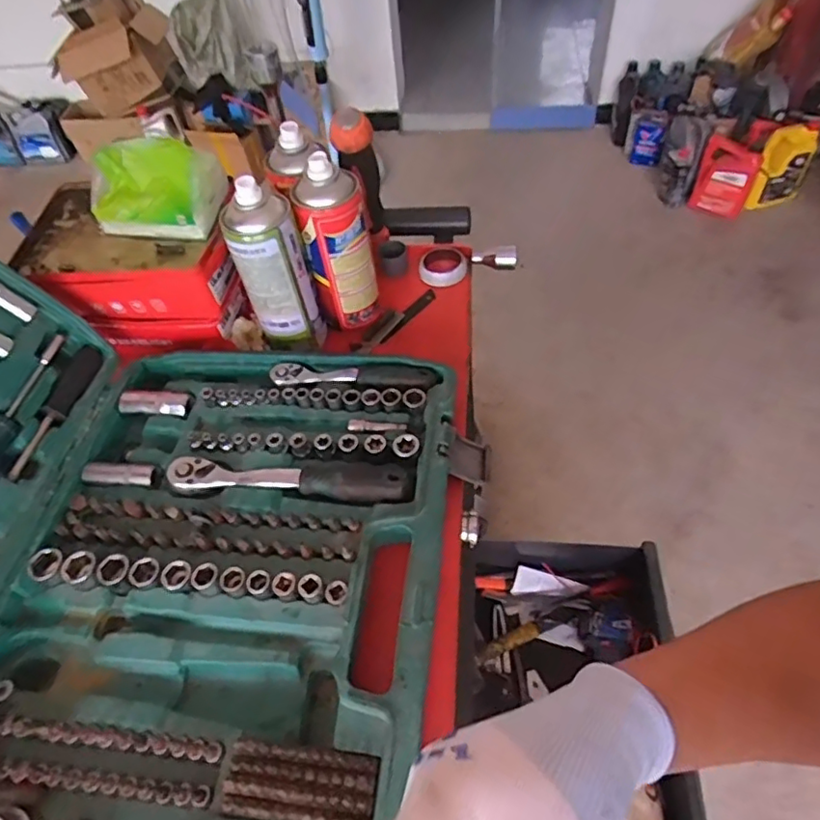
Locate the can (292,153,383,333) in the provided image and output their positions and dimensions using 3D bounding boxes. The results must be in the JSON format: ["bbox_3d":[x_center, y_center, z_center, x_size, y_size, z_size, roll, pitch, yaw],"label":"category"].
[{"bbox_3d":[-0.069,-0.160,0.578,0.061,0.164,0.054,-12,51,-3],"label":"can"}]

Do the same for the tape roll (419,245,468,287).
[{"bbox_3d":[0.038,-0.167,0.682,0.055,0.020,0.058,-1,51,5],"label":"tape roll"}]

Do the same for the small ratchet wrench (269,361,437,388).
[{"bbox_3d":[-0.053,-0.033,0.543,0.150,0.016,0.026,3,52,9],"label":"small ratchet wrench"}]

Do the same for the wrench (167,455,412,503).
[{"bbox_3d":[-0.099,0.052,0.484,0.198,0.022,0.036,1,52,7],"label":"wrench"}]

